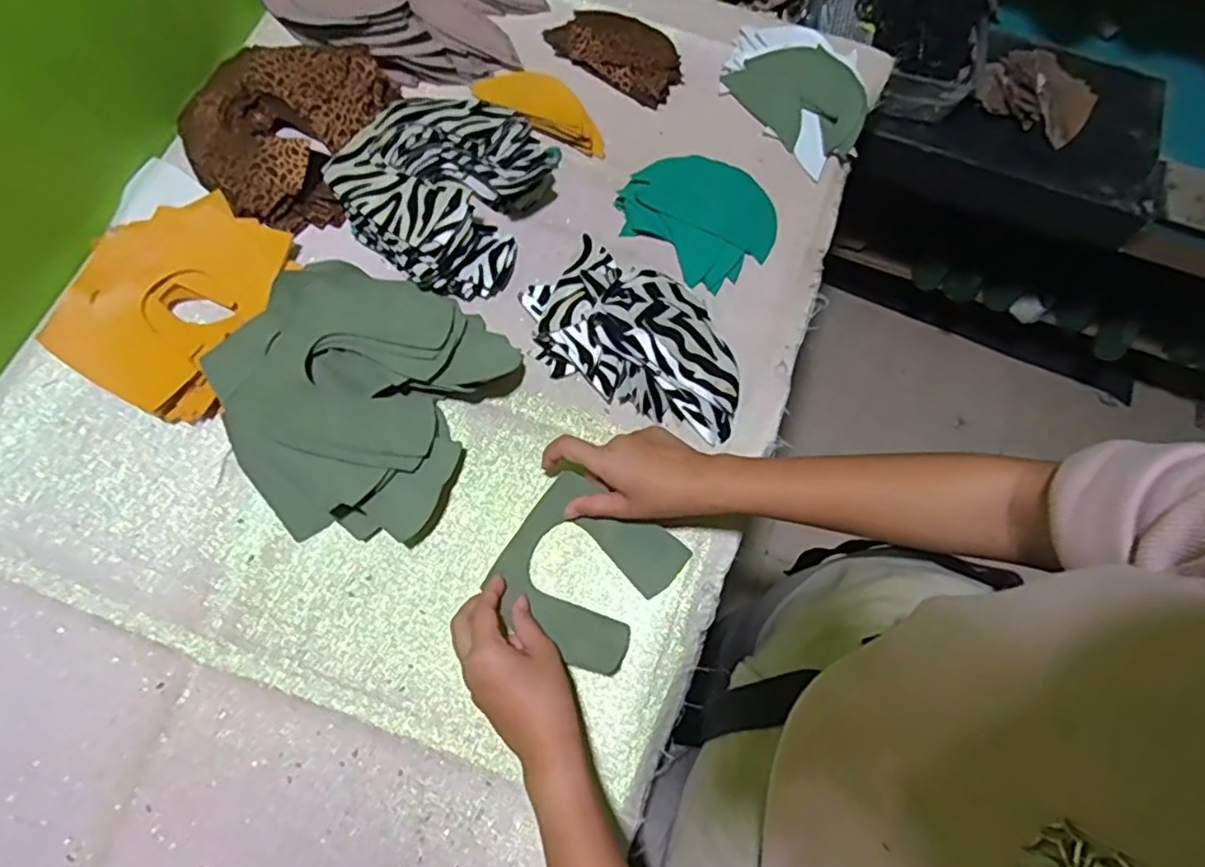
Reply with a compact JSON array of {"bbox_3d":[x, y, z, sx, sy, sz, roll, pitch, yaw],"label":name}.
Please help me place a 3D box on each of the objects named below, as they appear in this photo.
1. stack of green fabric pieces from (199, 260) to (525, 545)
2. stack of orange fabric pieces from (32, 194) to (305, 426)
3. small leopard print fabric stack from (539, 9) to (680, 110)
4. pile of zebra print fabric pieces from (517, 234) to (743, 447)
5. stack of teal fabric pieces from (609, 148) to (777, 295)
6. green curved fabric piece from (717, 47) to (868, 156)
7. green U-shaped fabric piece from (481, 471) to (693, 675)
[{"bbox_3d":[-0.198,-0.033,0.521,0.194,0.059,0.214,26,72,6],"label":"stack of green fabric pieces"},{"bbox_3d":[-0.361,-0.115,0.549,0.147,0.034,0.187,20,72,4],"label":"stack of orange fabric pieces"},{"bbox_3d":[0.020,-0.398,0.662,0.137,0.020,0.083,31,73,7],"label":"small leopard print fabric stack"},{"bbox_3d":[0.032,-0.084,0.543,0.204,0.054,0.114,33,73,8],"label":"pile of zebra print fabric pieces"},{"bbox_3d":[0.095,-0.209,0.606,0.119,0.023,0.135,-43,78,-14],"label":"stack of teal fabric pieces"},{"bbox_3d":[0.200,-0.337,0.640,0.091,0.017,0.134,-45,83,8],"label":"green curved fabric piece"},{"bbox_3d":[-0.015,0.106,0.500,0.123,0.025,0.120,34,73,9],"label":"green U-shaped fabric piece"}]

